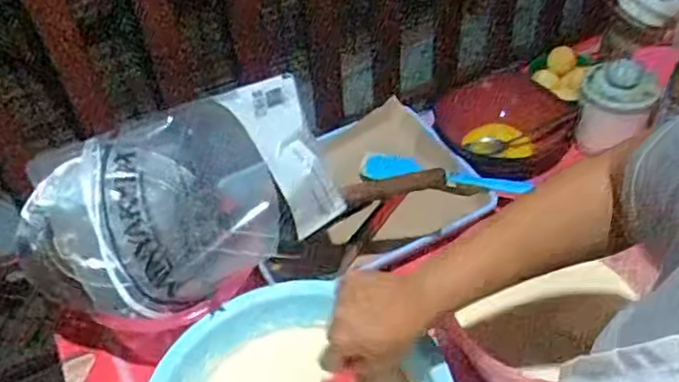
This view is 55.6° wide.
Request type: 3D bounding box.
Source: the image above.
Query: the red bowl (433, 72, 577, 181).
[{"bbox_3d":[0.244,-0.094,0.930,0.169,0.087,0.138,-13,46,-7],"label":"red bowl"}]

